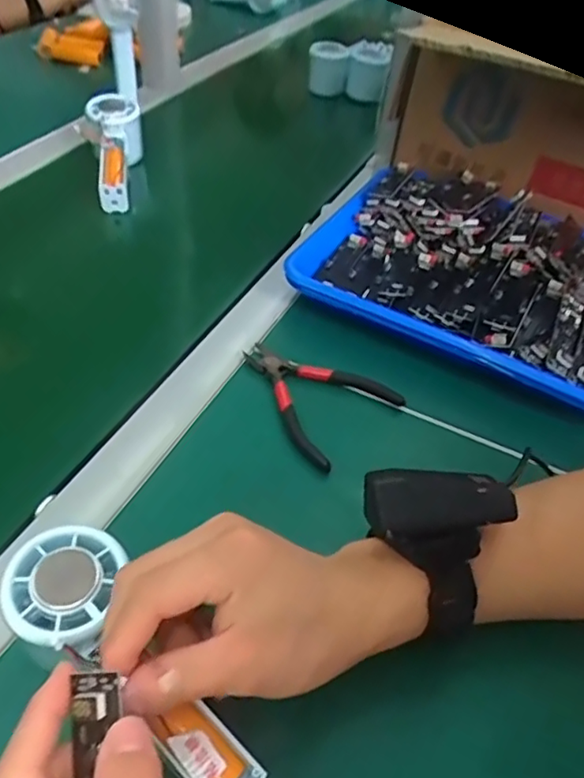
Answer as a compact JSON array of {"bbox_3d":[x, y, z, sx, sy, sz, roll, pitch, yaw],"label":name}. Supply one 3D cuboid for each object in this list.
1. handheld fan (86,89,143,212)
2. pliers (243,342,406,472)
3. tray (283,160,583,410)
[{"bbox_3d":[-0.192,-0.245,0.649,0.057,0.062,0.148,-2,63,-9],"label":"handheld fan"},{"bbox_3d":[0.012,-0.001,0.448,0.086,0.015,0.117,-32,57,-32],"label":"pliers"},{"bbox_3d":[0.186,-0.102,0.537,0.326,0.054,0.246,26,48,17],"label":"tray"}]

